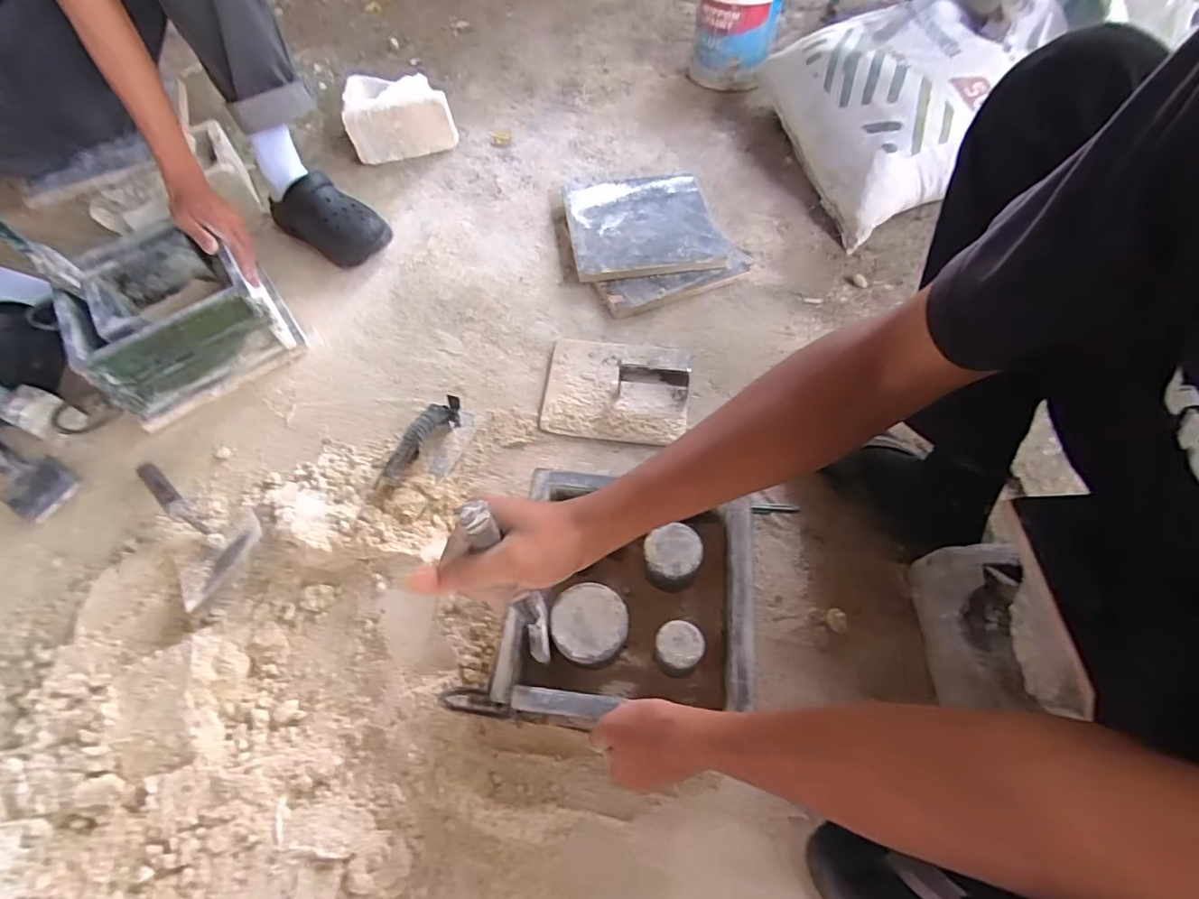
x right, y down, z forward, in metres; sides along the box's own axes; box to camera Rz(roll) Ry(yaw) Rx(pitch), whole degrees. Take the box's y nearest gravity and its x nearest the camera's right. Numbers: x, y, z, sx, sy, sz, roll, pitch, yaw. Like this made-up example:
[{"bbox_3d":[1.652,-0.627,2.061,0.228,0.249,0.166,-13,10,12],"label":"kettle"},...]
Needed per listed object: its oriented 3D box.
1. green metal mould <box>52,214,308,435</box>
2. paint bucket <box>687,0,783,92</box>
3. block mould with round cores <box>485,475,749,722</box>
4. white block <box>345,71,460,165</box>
[{"bbox_3d":[-0.611,-0.197,0.789,0.241,0.144,0.215,-33,62,-14],"label":"green metal mould"},{"bbox_3d":[0.296,-0.916,1.154,0.176,0.181,0.181,9,61,6],"label":"paint bucket"},{"bbox_3d":[0.032,0.158,0.546,0.232,0.083,0.220,6,62,6],"label":"block mould with round cores"},{"bbox_3d":[-0.400,-0.677,1.085,0.202,0.108,0.147,-11,61,-5],"label":"white block"}]

